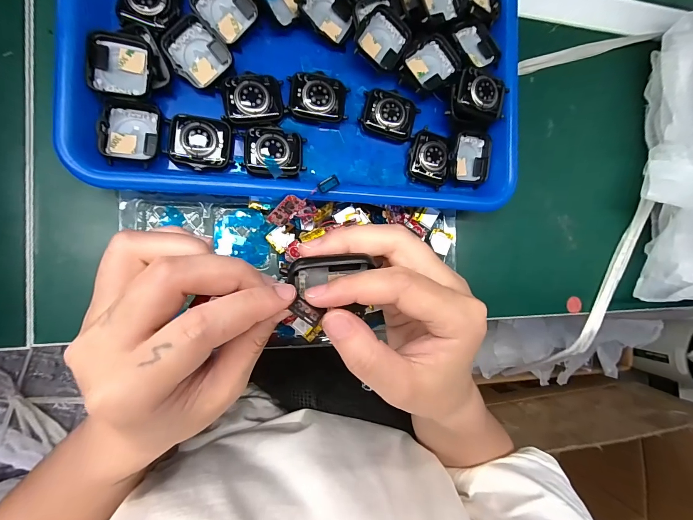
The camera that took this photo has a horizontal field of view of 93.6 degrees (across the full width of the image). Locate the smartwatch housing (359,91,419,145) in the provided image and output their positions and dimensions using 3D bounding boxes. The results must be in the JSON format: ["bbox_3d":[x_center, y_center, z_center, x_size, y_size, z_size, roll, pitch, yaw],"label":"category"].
[{"bbox_3d":[0.036,-0.119,0.264,0.044,0.010,0.038,10,86,-12],"label":"smartwatch housing"}]

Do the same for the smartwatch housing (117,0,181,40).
[{"bbox_3d":[-0.136,-0.180,0.224,0.037,0.010,0.045,22,83,-10],"label":"smartwatch housing"}]

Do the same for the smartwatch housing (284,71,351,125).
[{"bbox_3d":[-0.022,-0.126,0.253,0.045,0.012,0.034,4,87,-12],"label":"smartwatch housing"}]

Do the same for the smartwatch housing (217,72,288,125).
[{"bbox_3d":[-0.069,-0.119,0.242,0.043,0.012,0.036,-5,89,-12],"label":"smartwatch housing"}]

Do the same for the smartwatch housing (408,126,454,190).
[{"bbox_3d":[0.070,-0.087,0.271,0.035,0.009,0.046,7,86,-12],"label":"smartwatch housing"}]

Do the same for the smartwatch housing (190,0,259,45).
[{"bbox_3d":[-0.088,-0.183,0.237,0.042,0.012,0.037,39,80,-8],"label":"smartwatch housing"}]

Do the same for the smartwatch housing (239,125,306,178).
[{"bbox_3d":[-0.055,-0.080,0.247,0.043,0.016,0.036,11,85,-12],"label":"smartwatch housing"}]

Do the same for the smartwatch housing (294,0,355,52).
[{"bbox_3d":[-0.014,-0.192,0.253,0.043,0.012,0.036,31,82,-9],"label":"smartwatch housing"}]

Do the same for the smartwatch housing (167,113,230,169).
[{"bbox_3d":[-0.105,-0.084,0.232,0.041,0.011,0.035,3,87,-12],"label":"smartwatch housing"}]

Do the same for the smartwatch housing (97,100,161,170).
[{"bbox_3d":[-0.148,-0.087,0.225,0.035,0.012,0.042,6,86,-12],"label":"smartwatch housing"}]

